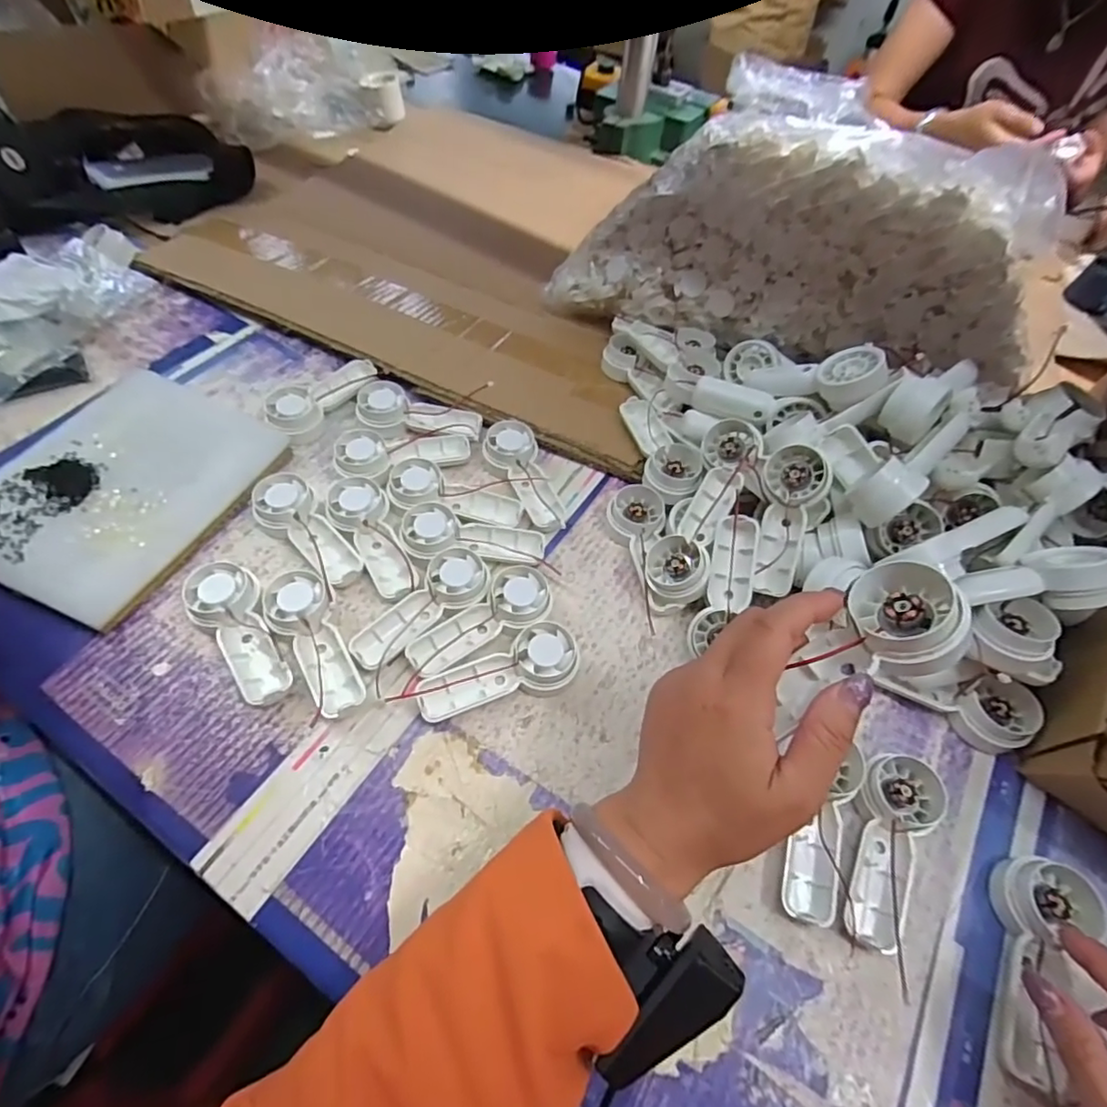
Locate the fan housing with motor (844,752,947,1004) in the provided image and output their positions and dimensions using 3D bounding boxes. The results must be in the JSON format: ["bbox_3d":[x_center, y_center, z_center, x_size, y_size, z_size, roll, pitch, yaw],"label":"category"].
[{"bbox_3d":[0.205,0.178,0.343,0.047,0.021,0.121,19,56,6],"label":"fan housing with motor"}]

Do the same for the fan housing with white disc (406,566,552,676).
[{"bbox_3d":[-0.052,0.045,0.408,0.108,0.016,0.044,-24,63,-17],"label":"fan housing with white disc"}]

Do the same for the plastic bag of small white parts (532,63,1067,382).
[{"bbox_3d":[0.258,-0.335,0.582,0.436,0.131,0.293,23,57,9],"label":"plastic bag of small white parts"}]

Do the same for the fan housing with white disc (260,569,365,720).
[{"bbox_3d":[-0.163,0.060,0.391,0.039,0.024,0.104,-24,62,-20],"label":"fan housing with white disc"}]

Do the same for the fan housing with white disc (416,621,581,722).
[{"bbox_3d":[-0.037,0.079,0.391,0.107,0.020,0.043,-11,58,-13],"label":"fan housing with white disc"}]

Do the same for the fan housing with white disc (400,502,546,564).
[{"bbox_3d":[-0.063,-0.013,0.452,0.110,0.018,0.044,9,58,-13],"label":"fan housing with white disc"}]

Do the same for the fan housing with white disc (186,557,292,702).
[{"bbox_3d":[-0.210,0.051,0.391,0.044,0.025,0.107,-34,66,-25],"label":"fan housing with white disc"}]

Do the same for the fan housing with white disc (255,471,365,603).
[{"bbox_3d":[-0.187,-0.015,0.437,0.041,0.023,0.115,-34,66,-25],"label":"fan housing with white disc"}]

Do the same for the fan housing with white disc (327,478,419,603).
[{"bbox_3d":[-0.137,-0.013,0.439,0.042,0.017,0.109,-24,62,-20],"label":"fan housing with white disc"}]

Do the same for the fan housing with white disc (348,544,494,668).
[{"bbox_3d":[-0.096,0.036,0.412,0.109,0.016,0.043,-29,64,-23],"label":"fan housing with white disc"}]

